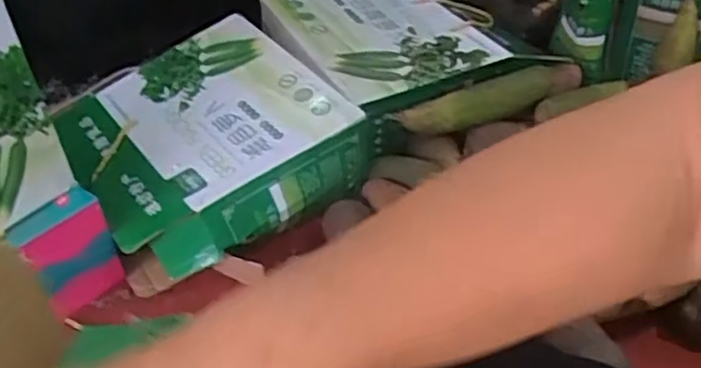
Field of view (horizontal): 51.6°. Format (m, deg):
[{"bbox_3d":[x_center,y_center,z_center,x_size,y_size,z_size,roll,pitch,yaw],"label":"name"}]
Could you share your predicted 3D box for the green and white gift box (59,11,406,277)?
[{"bbox_3d":[-0.197,-0.081,1.032,0.369,0.100,0.386,-29,49,-27],"label":"green and white gift box"}]

